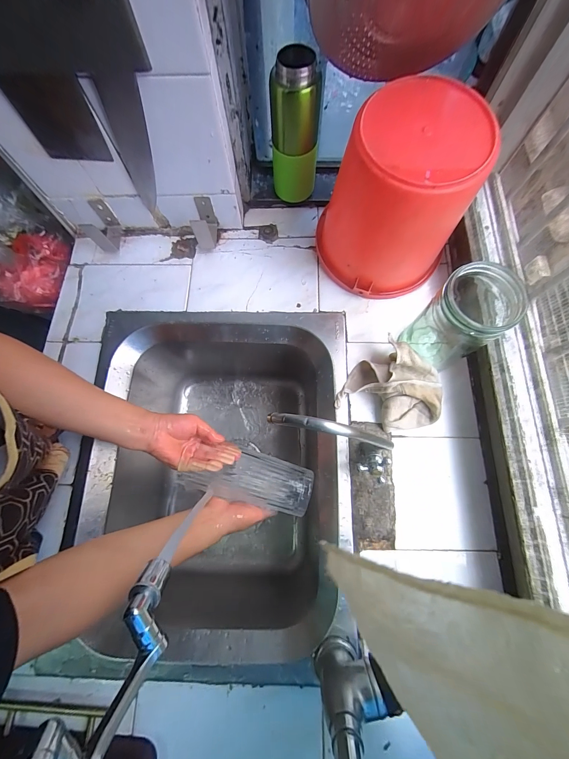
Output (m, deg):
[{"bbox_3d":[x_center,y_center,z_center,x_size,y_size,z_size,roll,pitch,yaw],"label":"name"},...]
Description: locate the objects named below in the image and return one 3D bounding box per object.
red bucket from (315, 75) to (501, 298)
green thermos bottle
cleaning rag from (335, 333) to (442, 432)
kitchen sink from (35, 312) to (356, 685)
[{"bbox_3d":[0.150,-0.246,0.426,0.167,0.202,0.160,0,74,1],"label":"red bucket"},{"bbox_3d":[0.015,-0.384,0.469,0.070,0.197,0.069,-2,74,1],"label":"green thermos bottle"},{"bbox_3d":[0.162,0.021,0.429,0.136,0.055,0.122,38,78,11],"label":"cleaning rag"},{"bbox_3d":[-0.102,0.156,0.538,0.397,0.234,0.497,2,74,2],"label":"kitchen sink"}]

